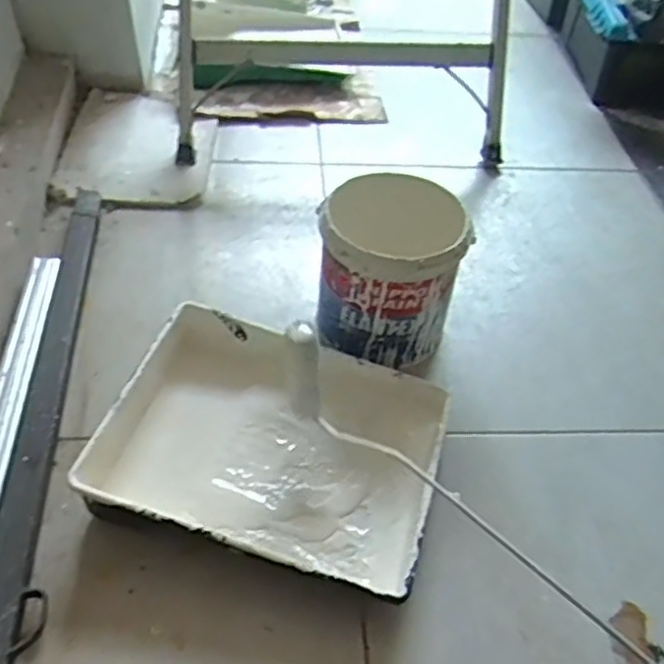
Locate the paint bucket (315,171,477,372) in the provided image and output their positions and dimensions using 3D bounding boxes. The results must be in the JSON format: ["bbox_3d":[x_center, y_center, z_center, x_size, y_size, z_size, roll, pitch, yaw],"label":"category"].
[{"bbox_3d":[0.075,-0.072,0.924,0.180,0.209,0.158,-2,47,-7],"label":"paint bucket"}]

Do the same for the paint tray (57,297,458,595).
[{"bbox_3d":[-0.063,0.127,0.791,0.359,0.074,0.282,15,47,9],"label":"paint tray"}]

